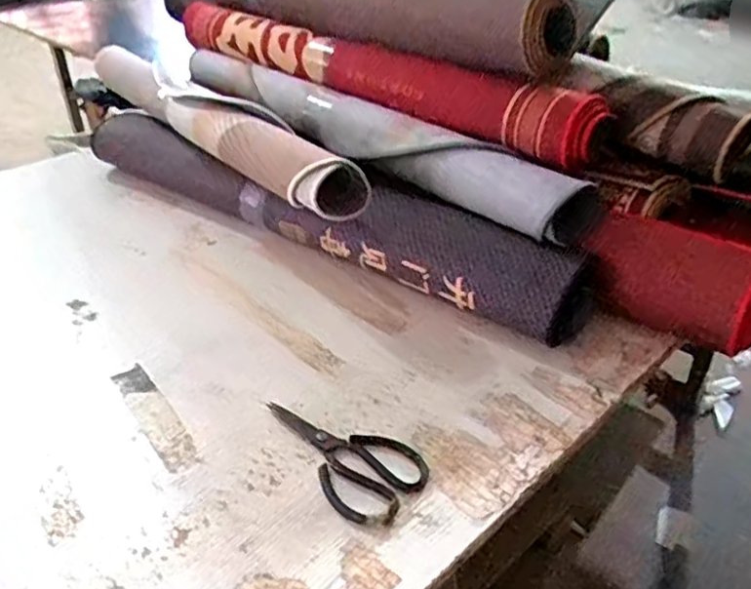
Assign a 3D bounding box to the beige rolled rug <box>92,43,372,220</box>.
[{"bbox_3d":[-0.292,-0.319,1.137,0.097,0.085,0.832,-26,38,-30],"label":"beige rolled rug"}]

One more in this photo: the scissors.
[{"bbox_3d":[-0.045,0.174,0.729,0.204,0.007,0.106,26,43,31],"label":"scissors"}]

